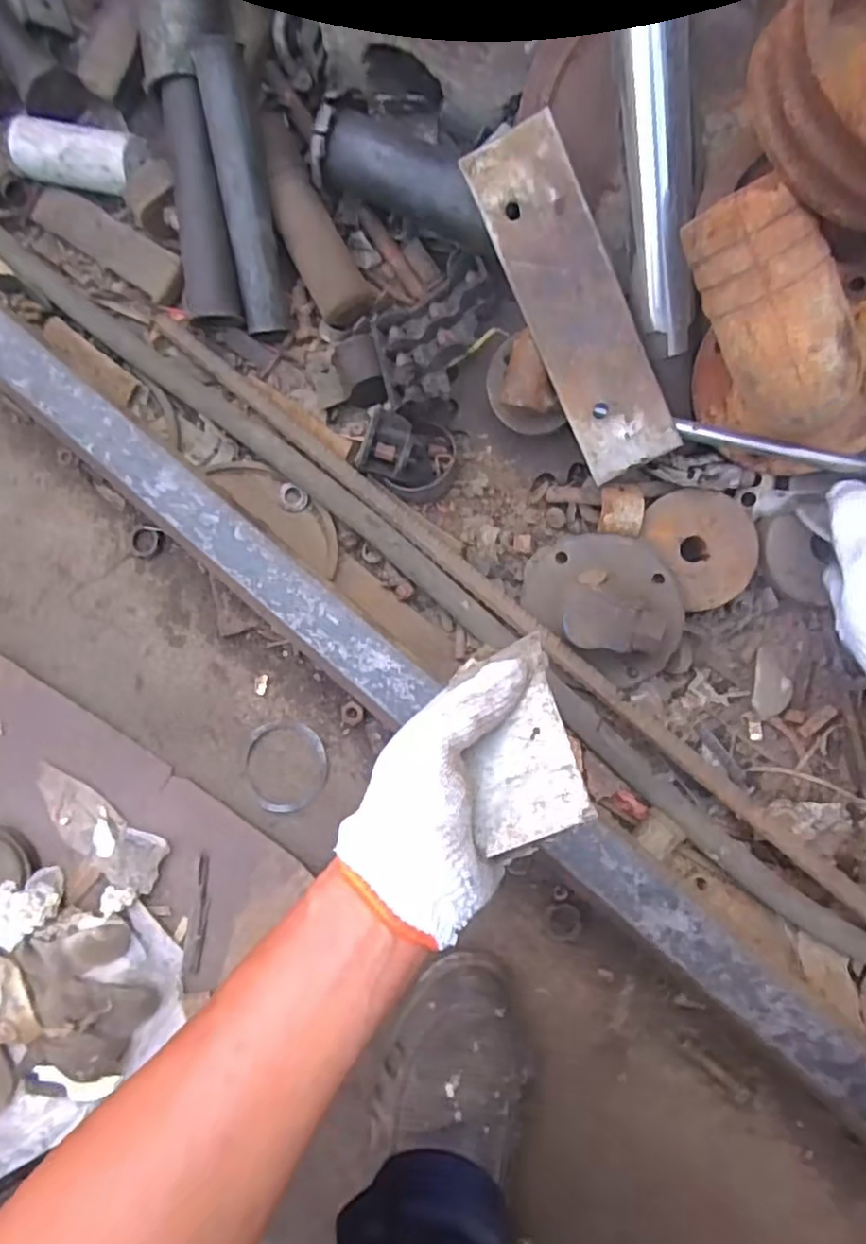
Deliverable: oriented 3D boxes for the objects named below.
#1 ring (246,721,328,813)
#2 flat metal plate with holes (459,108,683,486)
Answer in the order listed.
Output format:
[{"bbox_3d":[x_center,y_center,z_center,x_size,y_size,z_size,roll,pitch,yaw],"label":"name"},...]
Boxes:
[{"bbox_3d":[-0.116,0.114,0.522,0.067,0.005,0.071,-1,84,7],"label":"ring"},{"bbox_3d":[0.091,-0.198,0.421,0.063,0.005,0.210,-24,103,12],"label":"flat metal plate with holes"}]

